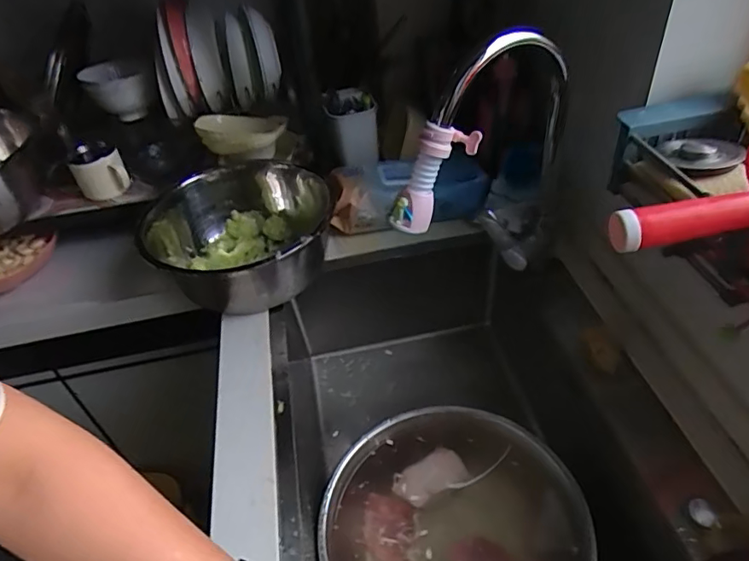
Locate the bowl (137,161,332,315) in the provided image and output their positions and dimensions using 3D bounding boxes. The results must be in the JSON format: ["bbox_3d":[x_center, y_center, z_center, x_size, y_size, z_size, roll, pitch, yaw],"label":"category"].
[{"bbox_3d":[-0.203,-0.071,0.826,0.245,0.124,0.279,5,43,13],"label":"bowl"}]

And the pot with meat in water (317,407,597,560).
[{"bbox_3d":[0.100,0.307,0.651,0.298,0.105,0.269,8,44,17],"label":"pot with meat in water"}]

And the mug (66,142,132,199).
[{"bbox_3d":[-0.491,-0.196,0.935,0.080,0.071,0.117,-28,46,-22],"label":"mug"}]

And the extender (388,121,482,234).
[{"bbox_3d":[0.060,-0.112,0.586,0.058,0.129,0.044,7,33,-32],"label":"extender"}]

